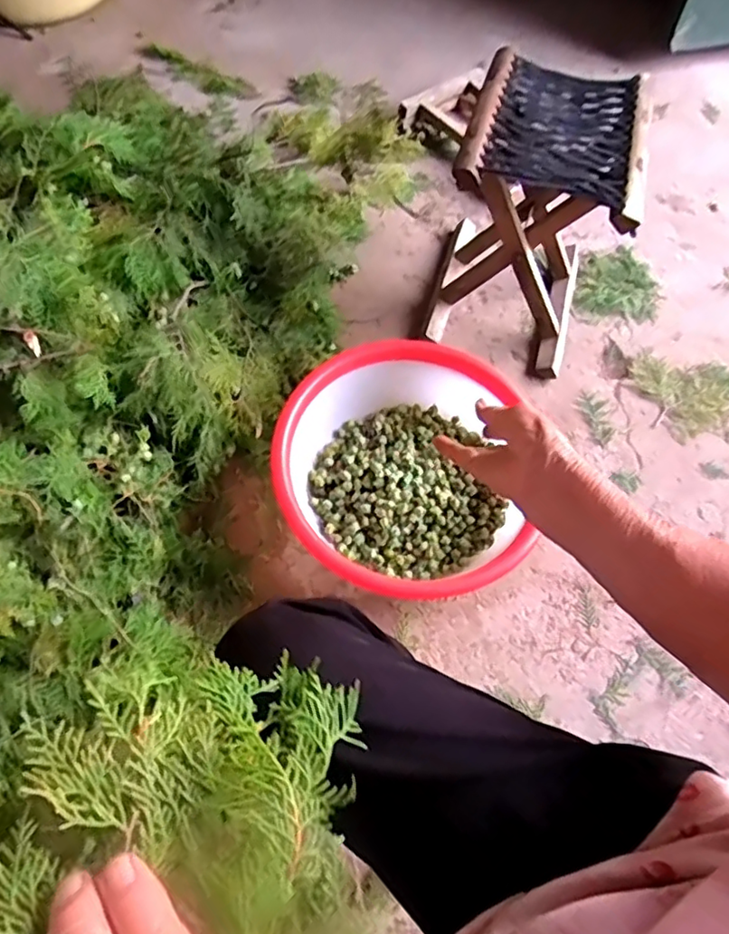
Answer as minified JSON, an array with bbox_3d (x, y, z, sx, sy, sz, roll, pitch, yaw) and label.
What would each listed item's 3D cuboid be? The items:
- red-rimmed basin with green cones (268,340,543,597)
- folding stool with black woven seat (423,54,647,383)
[{"bbox_3d":[0.036,-0.001,0.841,0.301,0.126,0.352,2,62,-3],"label":"red-rimmed basin with green cones"},{"bbox_3d":[0.263,-0.389,0.979,0.247,0.330,0.296,17,62,5],"label":"folding stool with black woven seat"}]

